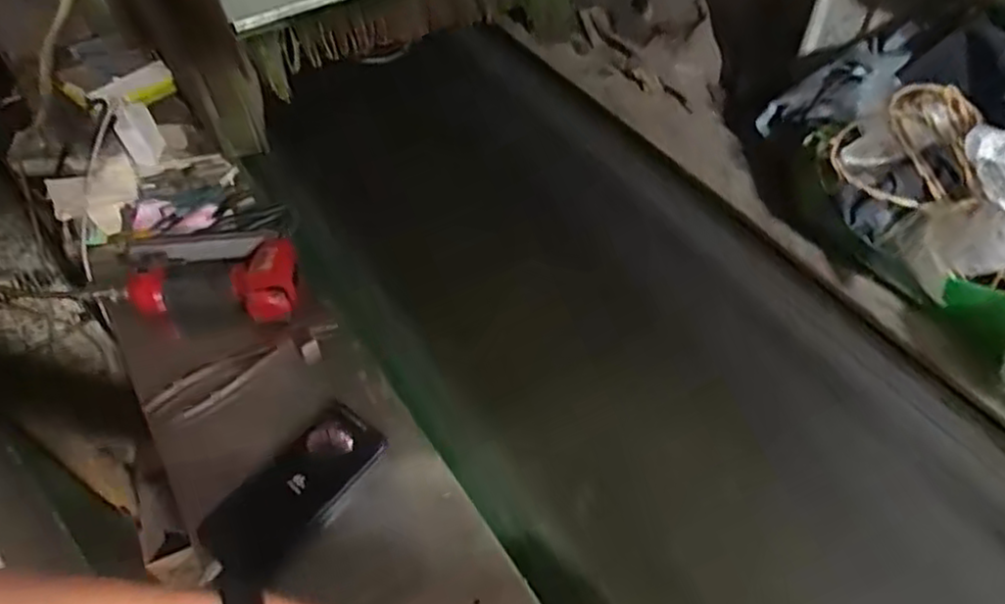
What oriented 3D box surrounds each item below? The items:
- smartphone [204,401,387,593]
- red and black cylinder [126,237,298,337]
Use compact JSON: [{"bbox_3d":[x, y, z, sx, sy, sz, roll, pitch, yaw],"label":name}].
[{"bbox_3d":[-0.188,0.170,0.636,0.090,0.007,0.168,32,67,23],"label":"smartphone"},{"bbox_3d":[-0.333,-0.028,0.849,0.204,0.086,0.113,-6,49,15],"label":"red and black cylinder"}]

